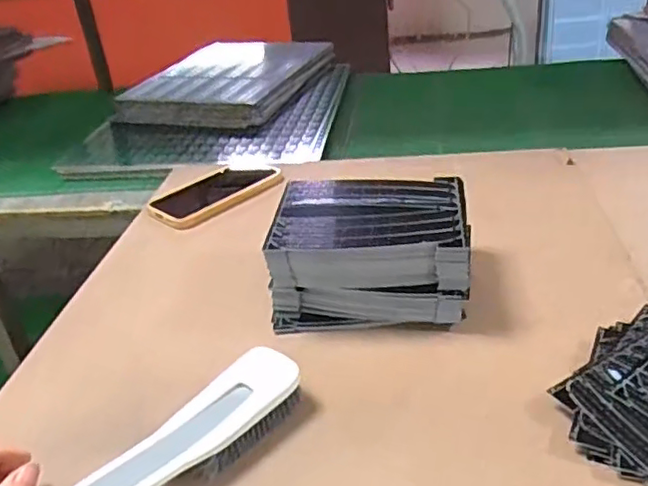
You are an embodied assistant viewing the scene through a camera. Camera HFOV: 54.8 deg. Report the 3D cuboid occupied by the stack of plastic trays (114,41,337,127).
[{"bbox_3d":[-0.184,-0.335,1.269,0.296,0.066,0.413,6,33,20],"label":"stack of plastic trays"}]

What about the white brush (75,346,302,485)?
[{"bbox_3d":[-0.093,0.138,0.404,0.049,0.044,0.196,18,37,37],"label":"white brush"}]

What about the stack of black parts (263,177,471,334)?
[{"bbox_3d":[0.036,0.011,0.552,0.170,0.098,0.122,-3,29,6],"label":"stack of black parts"}]

